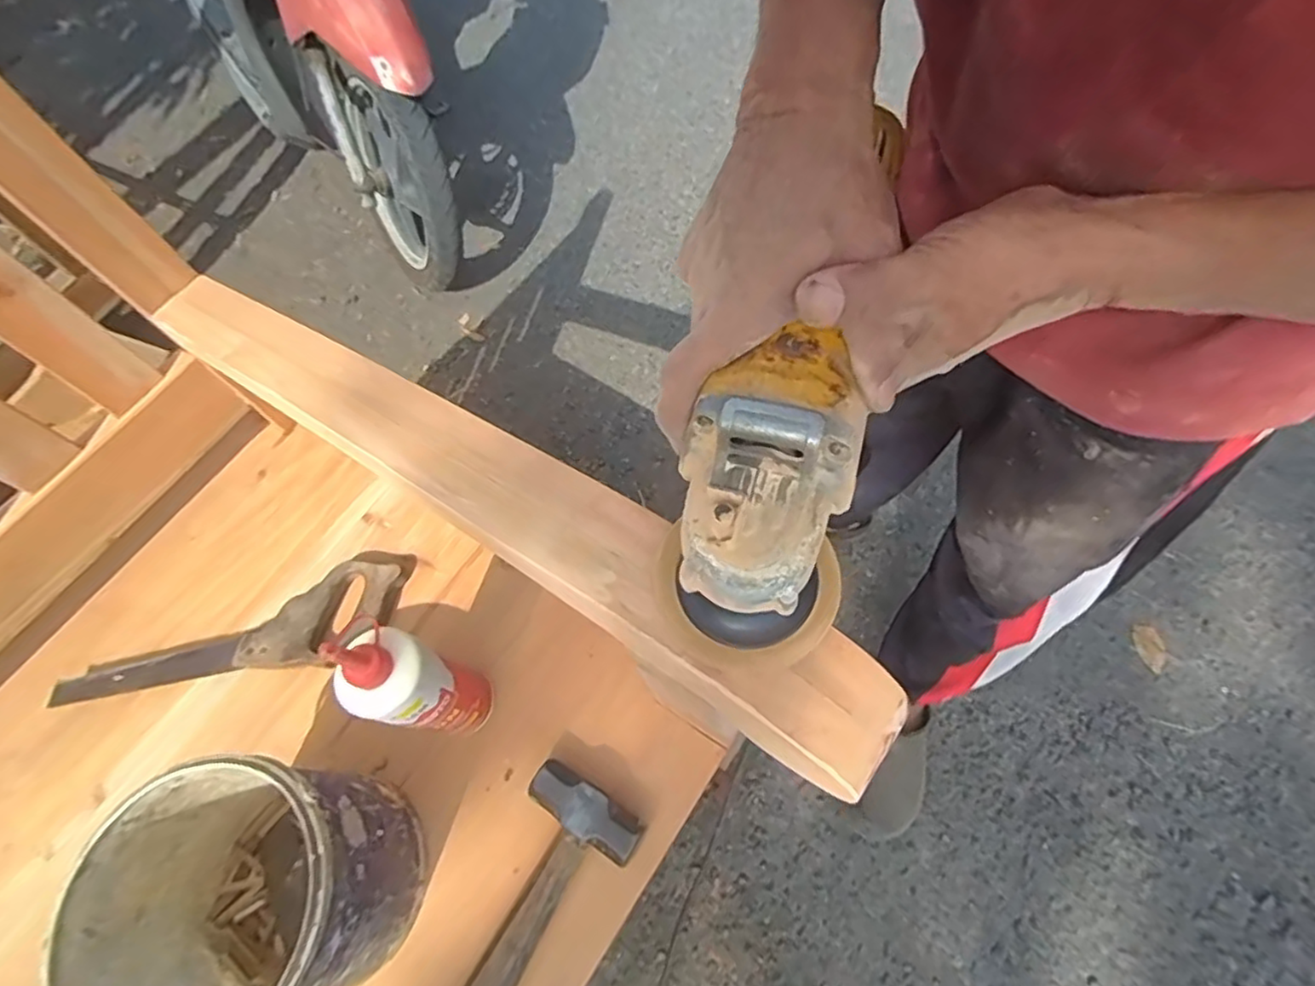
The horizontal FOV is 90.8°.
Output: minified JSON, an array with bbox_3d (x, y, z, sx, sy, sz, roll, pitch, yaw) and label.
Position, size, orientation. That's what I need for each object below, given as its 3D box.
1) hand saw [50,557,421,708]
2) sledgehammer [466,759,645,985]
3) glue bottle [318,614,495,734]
[{"bbox_3d":[-0.426,0.161,0.661,0.357,0.033,0.099,-23,62,-8],"label":"hand saw"},{"bbox_3d":[-0.137,0.378,0.524,0.104,0.049,0.305,30,68,19],"label":"sledgehammer"},{"bbox_3d":[-0.199,0.162,0.541,0.063,0.221,0.068,-2,61,3],"label":"glue bottle"}]

